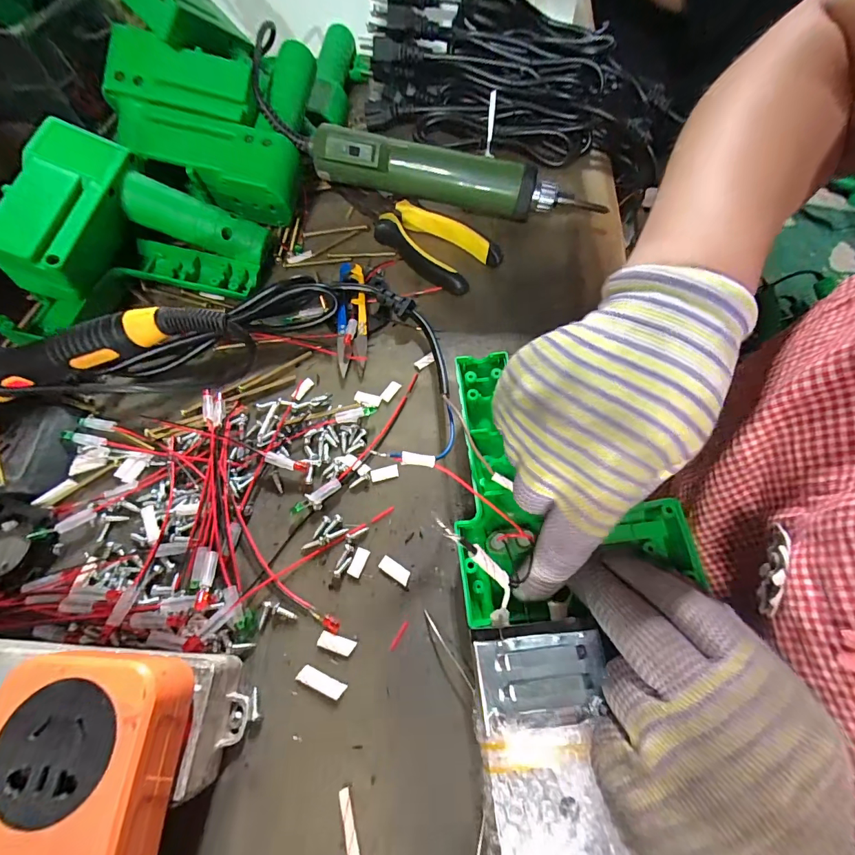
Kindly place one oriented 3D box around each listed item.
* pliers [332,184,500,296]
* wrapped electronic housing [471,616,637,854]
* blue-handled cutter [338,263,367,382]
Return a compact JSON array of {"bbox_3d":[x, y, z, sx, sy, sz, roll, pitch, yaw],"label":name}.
[{"bbox_3d":[-0.019,-0.162,0.349,0.153,0.021,0.054,36,67,17],"label":"pliers"},{"bbox_3d":[0.055,0.152,0.156,0.058,0.025,0.142,-6,63,-4],"label":"wrapped electronic housing"},{"bbox_3d":[-0.056,-0.082,0.313,0.021,0.014,0.098,-3,62,-2],"label":"blue-handled cutter"}]

